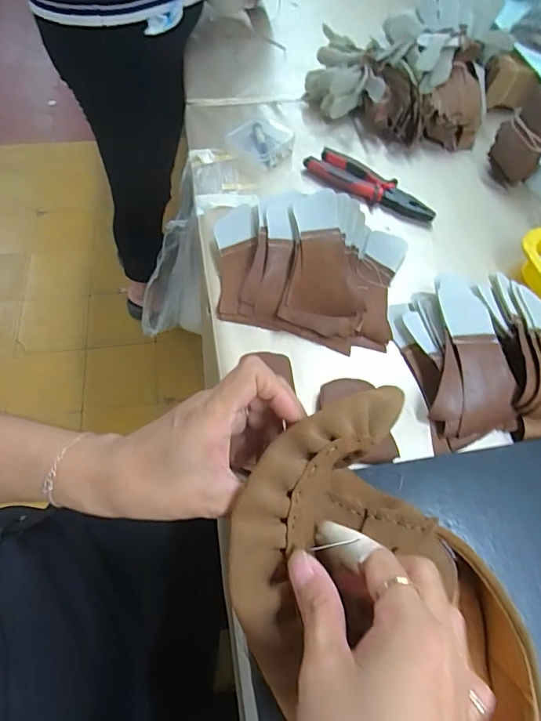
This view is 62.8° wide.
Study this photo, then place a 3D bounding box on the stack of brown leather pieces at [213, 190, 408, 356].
[{"bbox_3d":[0.037,-0.109,0.485,0.211,0.060,0.157,14,60,5],"label":"stack of brown leather pieces"}]

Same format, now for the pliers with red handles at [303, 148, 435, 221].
[{"bbox_3d":[0.131,-0.230,0.585,0.179,0.022,0.047,38,65,18],"label":"pliers with red handles"}]

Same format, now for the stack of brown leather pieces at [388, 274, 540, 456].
[{"bbox_3d":[0.224,-0.009,0.445,0.167,0.044,0.175,-7,61,-7],"label":"stack of brown leather pieces"}]

